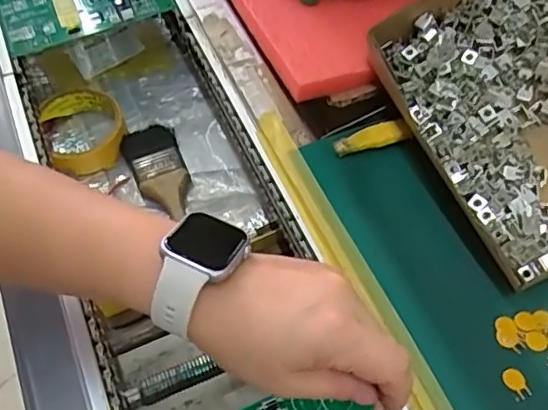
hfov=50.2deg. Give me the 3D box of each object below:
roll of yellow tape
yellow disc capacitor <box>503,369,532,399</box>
[{"bbox_3d":[-0.186,-0.071,0.579,0.075,0.034,0.088,-21,59,-11],"label":"roll of yellow tape"},{"bbox_3d":[0.151,0.111,0.365,0.013,0.004,0.019,-20,59,-10],"label":"yellow disc capacitor"}]

